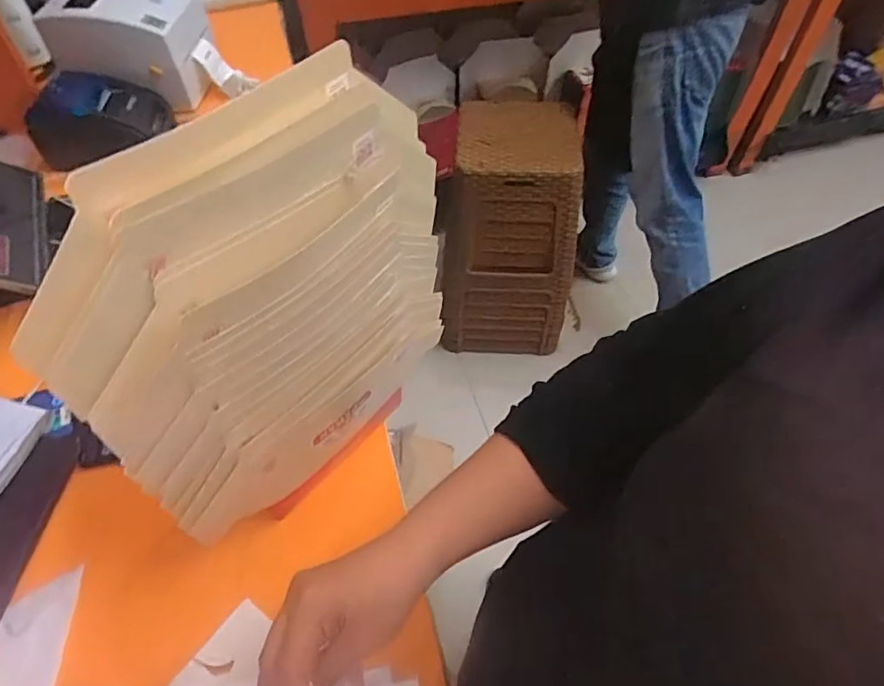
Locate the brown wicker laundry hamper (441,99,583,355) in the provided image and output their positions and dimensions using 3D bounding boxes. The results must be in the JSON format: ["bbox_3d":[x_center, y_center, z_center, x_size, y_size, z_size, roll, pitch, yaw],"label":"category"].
[{"bbox_3d":[0.174,-0.280,1.464,0.345,0.614,0.302,-1,54,-1],"label":"brown wicker laundry hamper"}]

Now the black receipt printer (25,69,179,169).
[{"bbox_3d":[-0.546,-0.367,0.894,0.191,0.107,0.100,-11,55,-8],"label":"black receipt printer"}]

